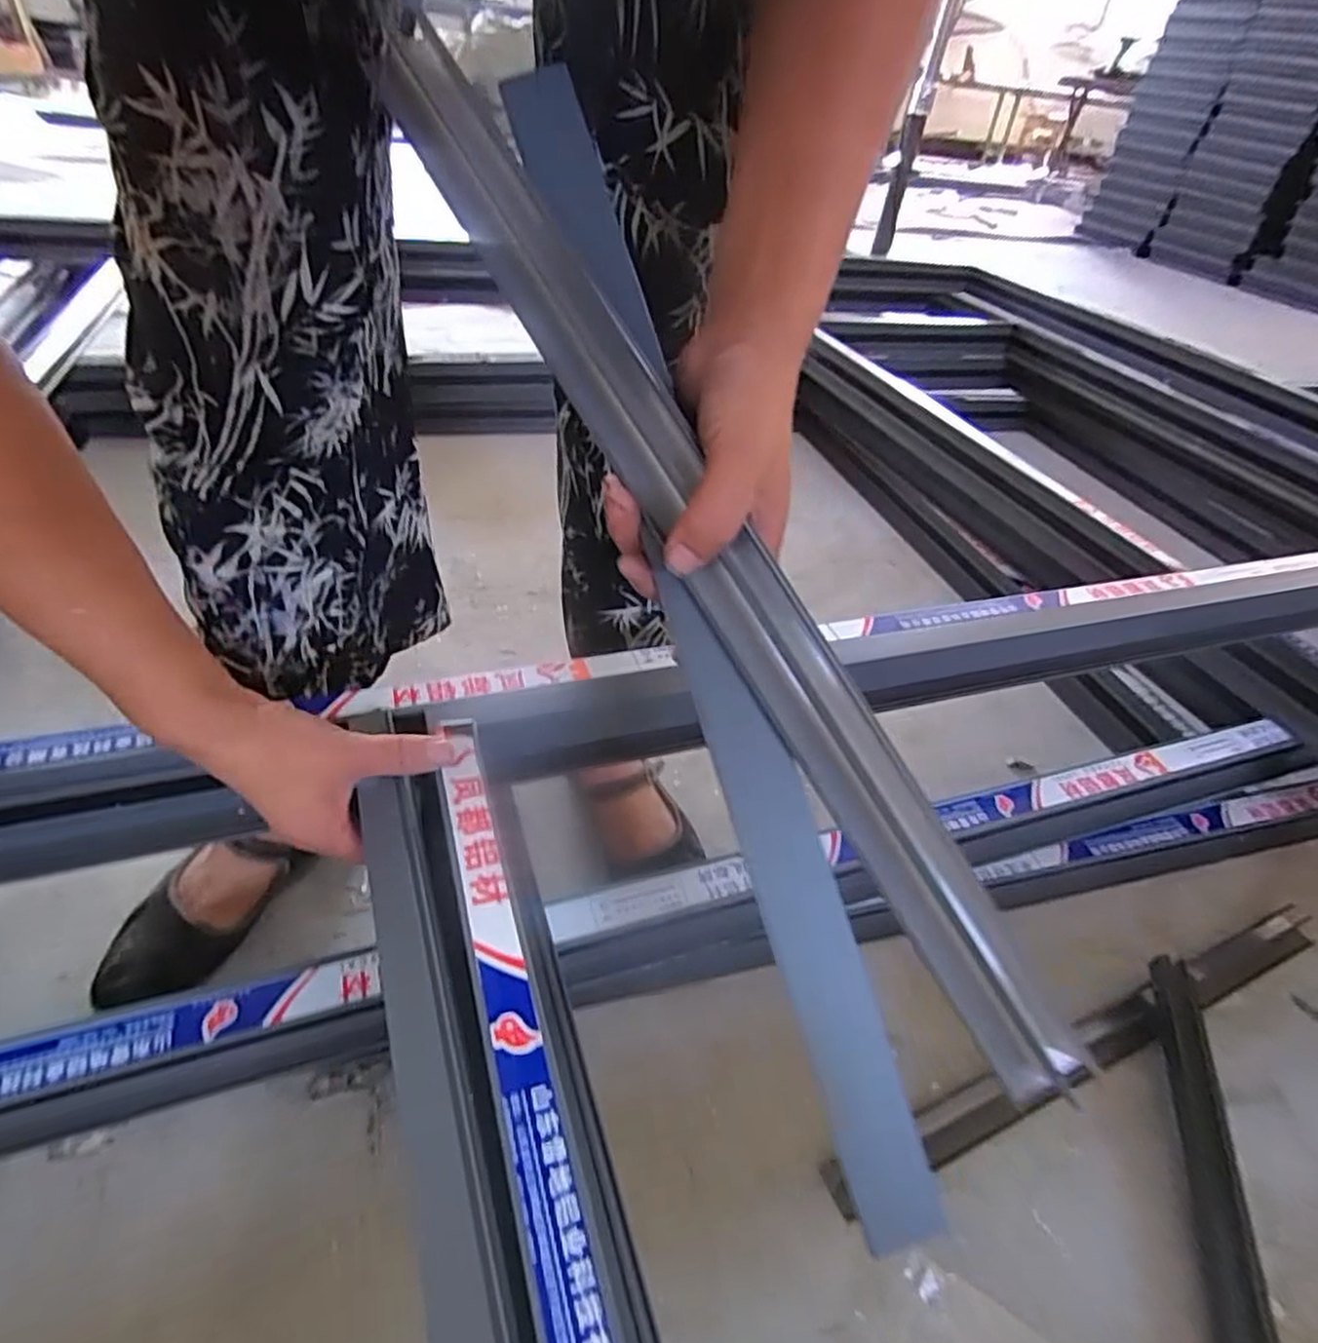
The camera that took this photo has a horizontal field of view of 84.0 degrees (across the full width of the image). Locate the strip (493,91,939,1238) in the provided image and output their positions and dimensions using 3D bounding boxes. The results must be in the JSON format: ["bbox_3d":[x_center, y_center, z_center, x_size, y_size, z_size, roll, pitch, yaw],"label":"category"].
[{"bbox_3d":[0.021,-0.026,0.336,0.034,0.007,0.556,-17,85,3],"label":"strip"}]

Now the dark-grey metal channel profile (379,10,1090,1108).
[{"bbox_3d":[0.026,-0.059,0.332,0.034,0.036,0.550,-28,85,-34],"label":"dark-grey metal channel profile"}]

